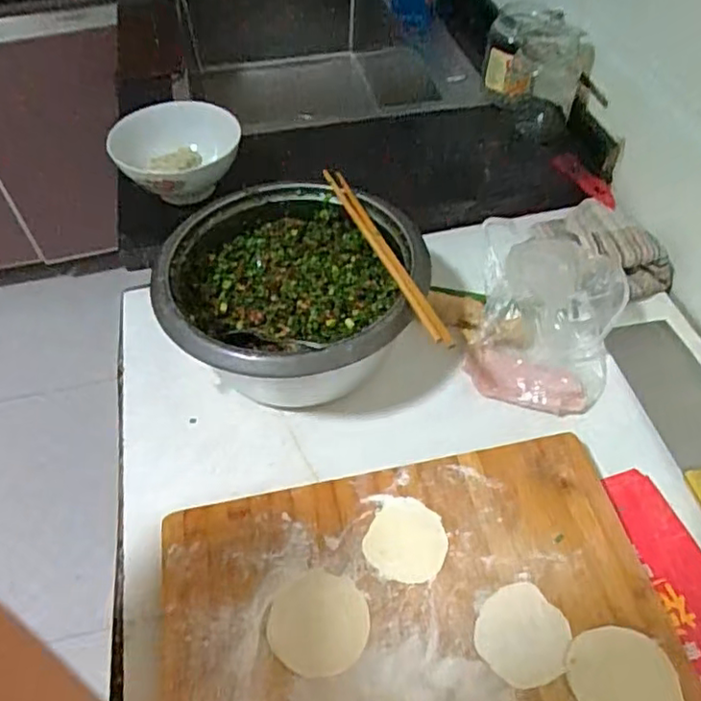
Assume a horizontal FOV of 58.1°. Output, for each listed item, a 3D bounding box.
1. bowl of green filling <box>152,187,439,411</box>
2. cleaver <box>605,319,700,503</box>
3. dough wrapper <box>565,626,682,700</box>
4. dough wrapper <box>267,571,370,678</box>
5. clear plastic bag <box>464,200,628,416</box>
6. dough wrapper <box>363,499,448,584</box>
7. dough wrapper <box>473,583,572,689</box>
[{"bbox_3d":[-0.063,-0.049,0.638,0.234,0.113,0.240,-2,51,2],"label":"bowl of green filling"},{"bbox_3d":[0.335,0.077,0.587,0.084,0.023,0.291,-9,52,-4],"label":"cleaver"},{"bbox_3d":[0.191,0.230,0.441,0.069,0.004,0.071,-2,51,2],"label":"dough wrapper"},{"bbox_3d":[-0.024,0.206,0.479,0.074,0.004,0.072,-5,51,0],"label":"dough wrapper"},{"bbox_3d":[0.196,-0.046,0.622,0.139,0.129,0.173,8,52,10],"label":"clear plastic bag"},{"bbox_3d":[0.046,0.154,0.512,0.062,0.004,0.065,-2,51,2],"label":"dough wrapper"},{"bbox_3d":[0.126,0.209,0.463,0.064,0.005,0.064,-2,51,2],"label":"dough wrapper"}]

